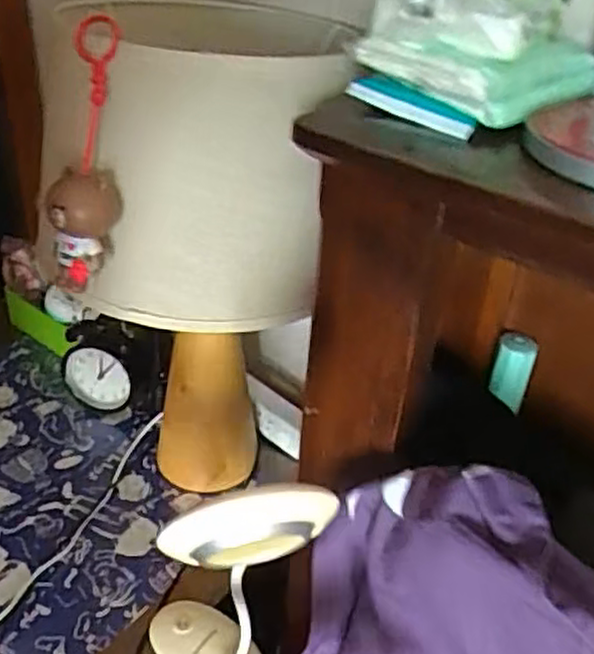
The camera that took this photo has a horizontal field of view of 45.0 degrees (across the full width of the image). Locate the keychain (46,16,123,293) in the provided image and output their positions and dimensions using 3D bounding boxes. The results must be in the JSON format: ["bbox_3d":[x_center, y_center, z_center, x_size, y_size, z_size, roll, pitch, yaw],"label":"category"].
[{"bbox_3d":[-0.151,-0.119,0.518,0.047,0.187,0.047,13,12,16],"label":"keychain"}]

